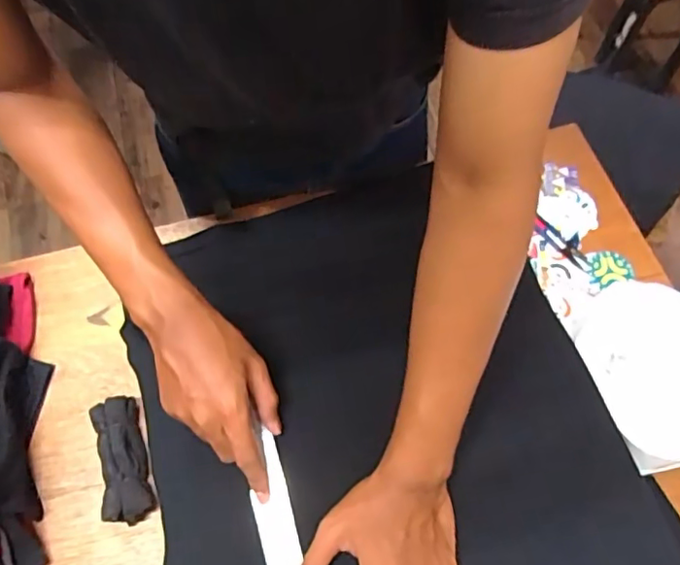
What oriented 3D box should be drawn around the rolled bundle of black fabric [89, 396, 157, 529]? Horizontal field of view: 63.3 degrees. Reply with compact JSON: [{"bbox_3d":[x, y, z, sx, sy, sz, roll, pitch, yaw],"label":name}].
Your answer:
[{"bbox_3d":[-0.230,0.187,0.581,0.049,0.033,0.127,-19,66,-7],"label":"rolled bundle of black fabric"}]

